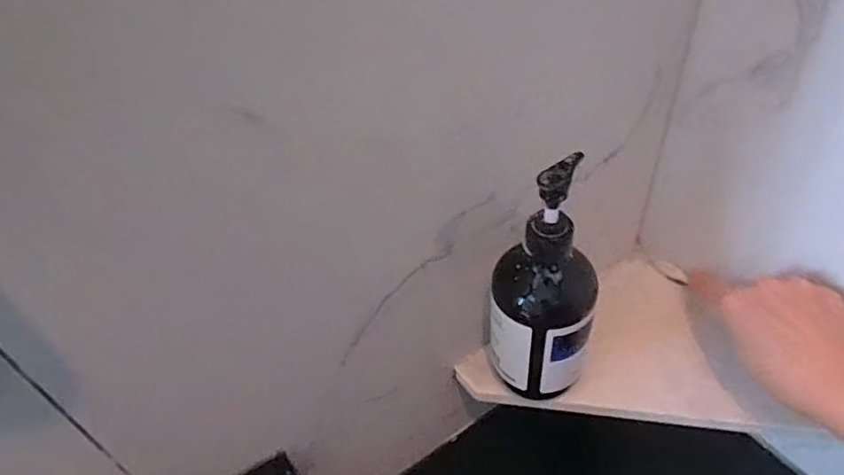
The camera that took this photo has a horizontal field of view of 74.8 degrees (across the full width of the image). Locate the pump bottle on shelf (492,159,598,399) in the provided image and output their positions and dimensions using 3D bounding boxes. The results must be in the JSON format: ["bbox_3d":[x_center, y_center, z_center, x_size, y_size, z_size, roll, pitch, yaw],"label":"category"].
[{"bbox_3d":[0.086,0.036,0.381,0.075,0.181,0.063,8,44,14],"label":"pump bottle on shelf"}]

